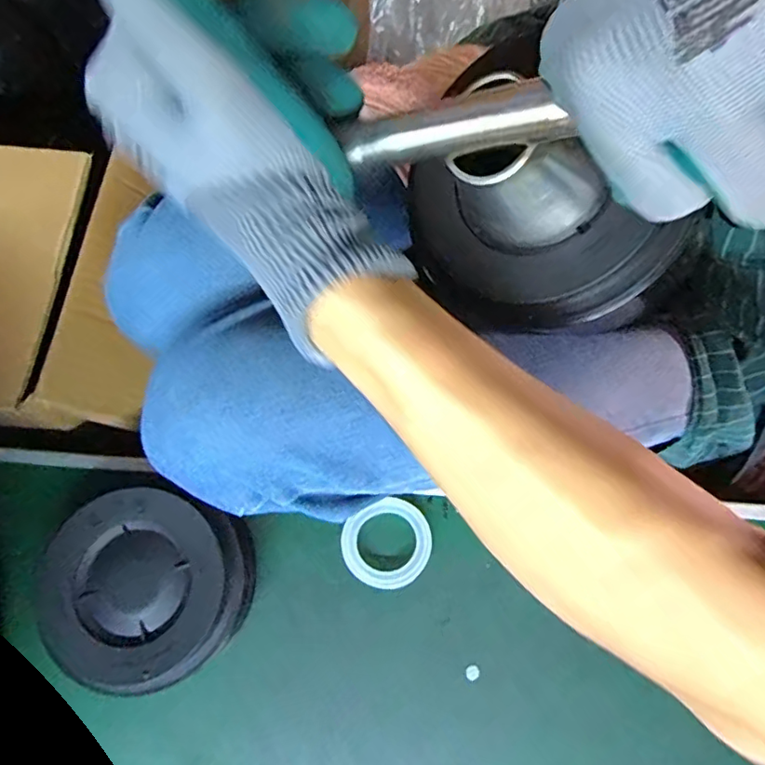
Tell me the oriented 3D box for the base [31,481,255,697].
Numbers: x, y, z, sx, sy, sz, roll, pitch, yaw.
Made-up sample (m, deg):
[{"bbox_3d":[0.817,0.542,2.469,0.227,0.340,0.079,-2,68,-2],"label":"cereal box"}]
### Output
[{"bbox_3d":[-0.142,0.124,0.348,0.116,0.044,0.113,0,76,1],"label":"base"}]

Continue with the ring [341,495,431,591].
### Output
[{"bbox_3d":[0.003,0.106,0.368,0.057,0.016,0.053,0,75,2],"label":"ring"}]

